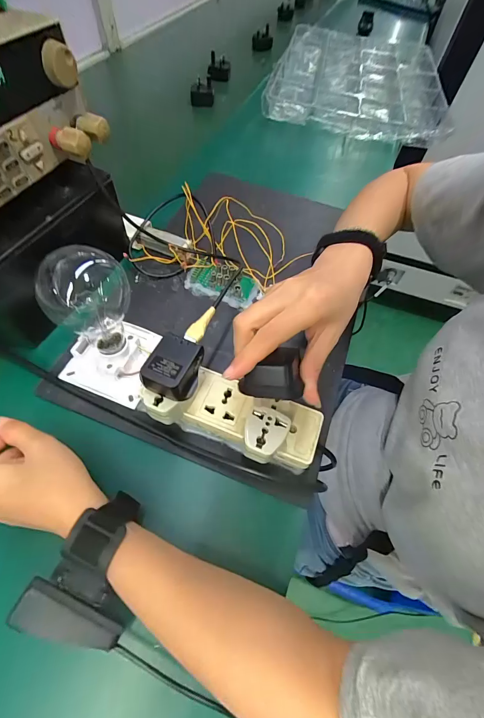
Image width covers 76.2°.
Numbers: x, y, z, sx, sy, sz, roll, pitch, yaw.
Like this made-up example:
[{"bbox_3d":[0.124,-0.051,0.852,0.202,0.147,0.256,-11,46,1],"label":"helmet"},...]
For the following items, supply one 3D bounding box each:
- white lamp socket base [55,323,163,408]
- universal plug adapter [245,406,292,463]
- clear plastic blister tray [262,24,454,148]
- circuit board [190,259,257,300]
[{"bbox_3d":[-0.133,-0.006,0.324,0.088,0.031,0.088,19,60,6],"label":"white lamp socket base"},{"bbox_3d":[0.017,0.067,0.261,0.034,0.034,0.043,21,61,8],"label":"universal plug adapter"},{"bbox_3d":[0.284,-0.681,0.742,0.379,0.043,0.612,15,60,4],"label":"clear plastic blister tray"},{"bbox_3d":[-0.025,-0.103,0.395,0.078,0.021,0.042,24,61,9],"label":"circuit board"}]

